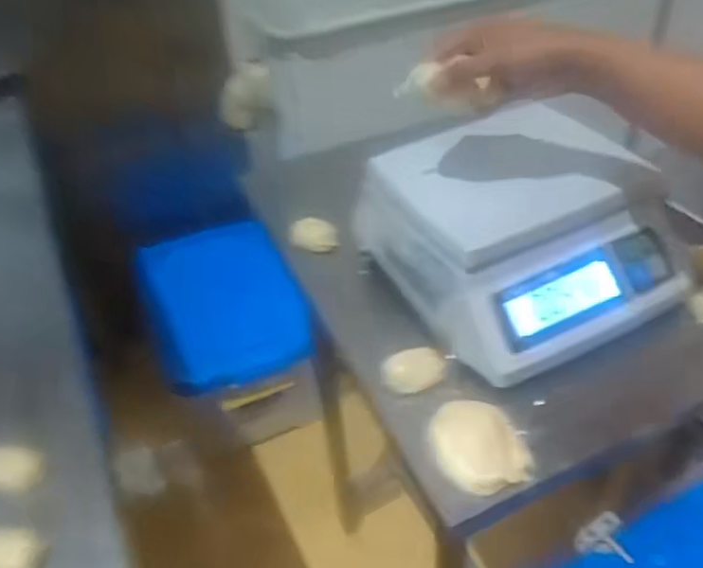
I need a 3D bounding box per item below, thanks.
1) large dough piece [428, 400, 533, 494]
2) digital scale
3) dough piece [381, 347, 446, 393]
[{"bbox_3d":[0.105,0.131,0.524,0.080,0.029,0.076,-3,40,3],"label":"large dough piece"},{"bbox_3d":[0.172,-0.064,0.636,0.246,0.114,0.258,-19,41,-16],"label":"digital scale"},{"bbox_3d":[0.058,0.079,0.587,0.059,0.018,0.037,-16,41,-13],"label":"dough piece"}]

